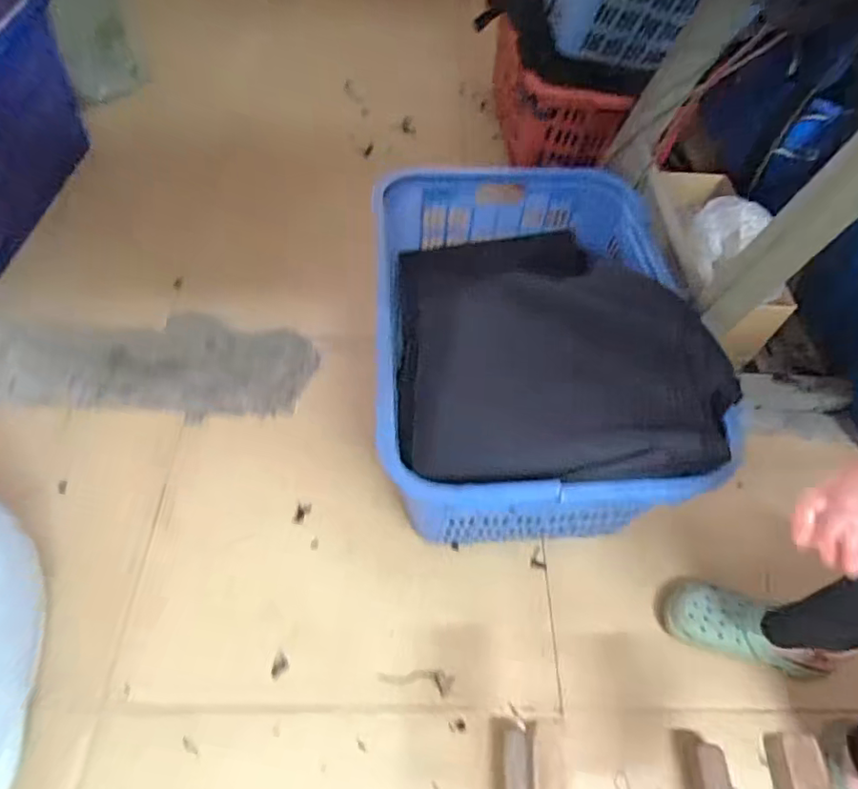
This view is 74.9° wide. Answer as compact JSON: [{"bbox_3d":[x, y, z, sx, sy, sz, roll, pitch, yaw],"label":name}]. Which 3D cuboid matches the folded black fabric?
[{"bbox_3d":[0.160,-0.083,0.850,0.370,0.222,0.546,-4,57,-6],"label":"folded black fabric"}]

